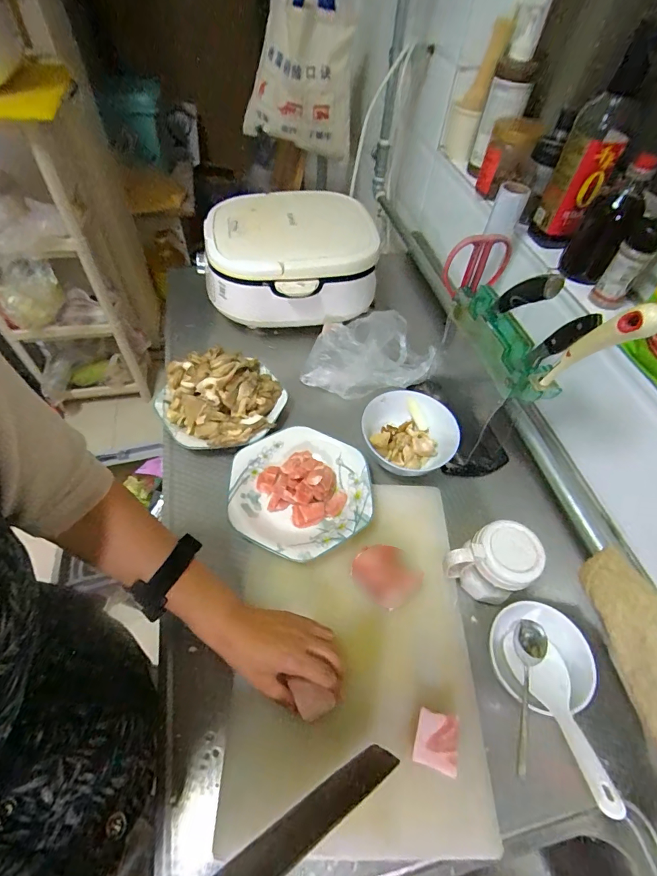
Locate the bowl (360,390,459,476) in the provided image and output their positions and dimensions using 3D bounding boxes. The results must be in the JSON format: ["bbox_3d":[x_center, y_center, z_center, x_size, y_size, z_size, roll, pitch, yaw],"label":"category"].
[{"bbox_3d":[0.121,0.000,0.634,0.144,0.065,0.139,2,54,-3],"label":"bowl"}]

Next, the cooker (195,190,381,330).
[{"bbox_3d":[-0.078,-0.336,0.790,0.314,0.145,0.232,-11,56,-12],"label":"cooker"}]

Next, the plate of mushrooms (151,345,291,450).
[{"bbox_3d":[-0.171,-0.075,0.649,0.202,0.091,0.187,-12,56,-13],"label":"plate of mushrooms"}]

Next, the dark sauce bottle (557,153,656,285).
[{"bbox_3d":[0.366,-0.277,0.542,0.060,0.163,0.071,29,57,16],"label":"dark sauce bottle"}]

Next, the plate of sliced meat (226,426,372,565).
[{"bbox_3d":[-0.040,0.074,0.581,0.193,0.038,0.199,2,54,-3],"label":"plate of sliced meat"}]

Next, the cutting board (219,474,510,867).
[{"bbox_3d":[0.029,0.235,0.493,0.266,0.022,0.389,0,54,1],"label":"cutting board"}]

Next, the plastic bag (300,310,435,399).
[{"bbox_3d":[0.076,-0.159,0.758,0.223,0.075,0.175,7,54,1],"label":"plastic bag"}]

